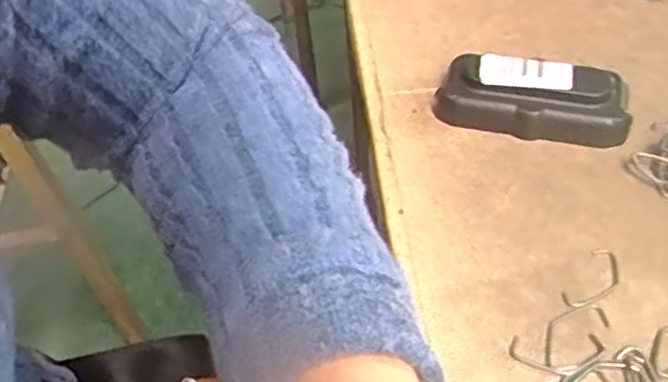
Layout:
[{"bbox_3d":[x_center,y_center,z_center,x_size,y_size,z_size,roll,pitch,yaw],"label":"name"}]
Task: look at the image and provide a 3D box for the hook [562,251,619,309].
[{"bbox_3d":[0.130,0.046,0.335,0.018,0.004,0.040,30,60,27],"label":"hook"}]

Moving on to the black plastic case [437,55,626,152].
[{"bbox_3d":[0.117,-0.057,0.399,0.108,0.033,0.043,8,52,13],"label":"black plastic case"}]

